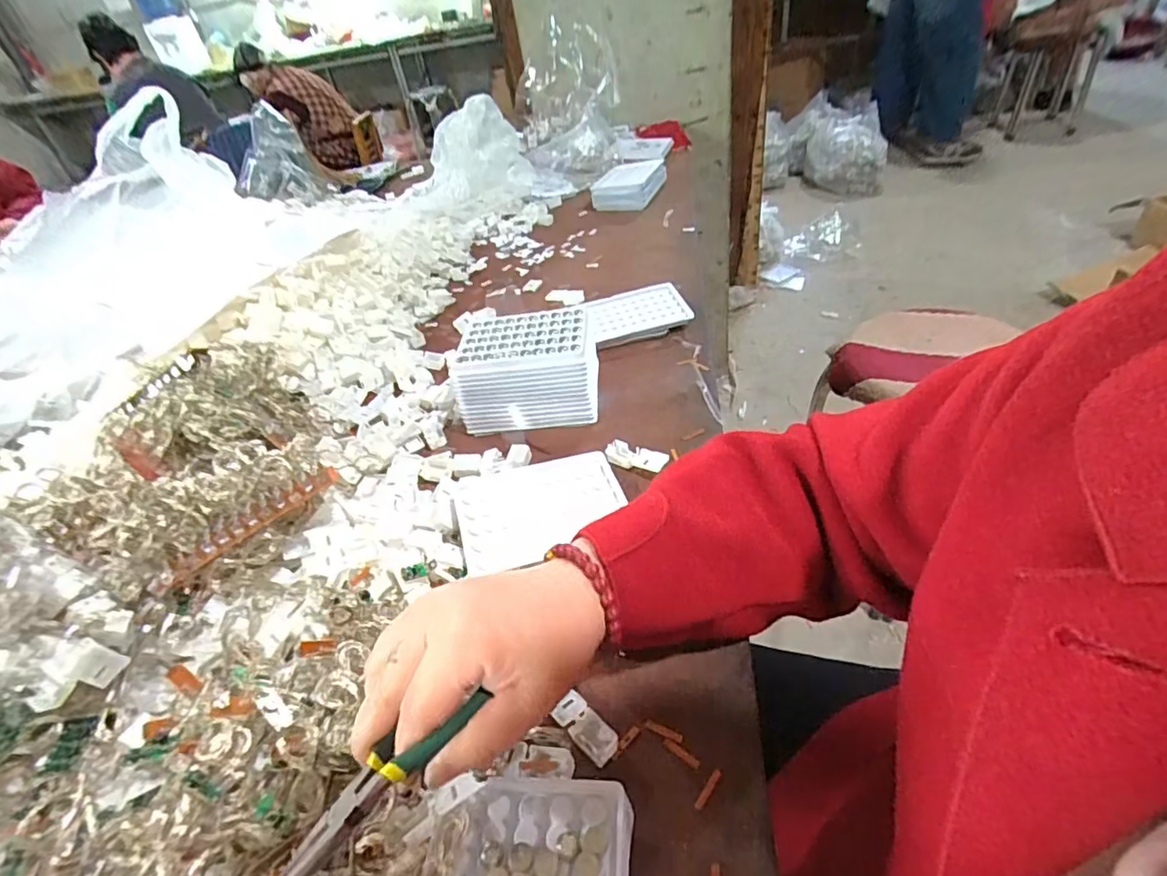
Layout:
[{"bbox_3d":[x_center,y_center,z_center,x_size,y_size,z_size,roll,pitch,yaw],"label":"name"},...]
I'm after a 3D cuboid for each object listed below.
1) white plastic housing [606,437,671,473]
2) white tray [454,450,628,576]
[{"bbox_3d":[0.045,0.014,0.481,0.055,0.013,0.017,15,47,27],"label":"white plastic housing"},{"bbox_3d":[-0.034,0.051,0.449,0.130,0.011,0.090,-18,41,-7],"label":"white tray"}]

